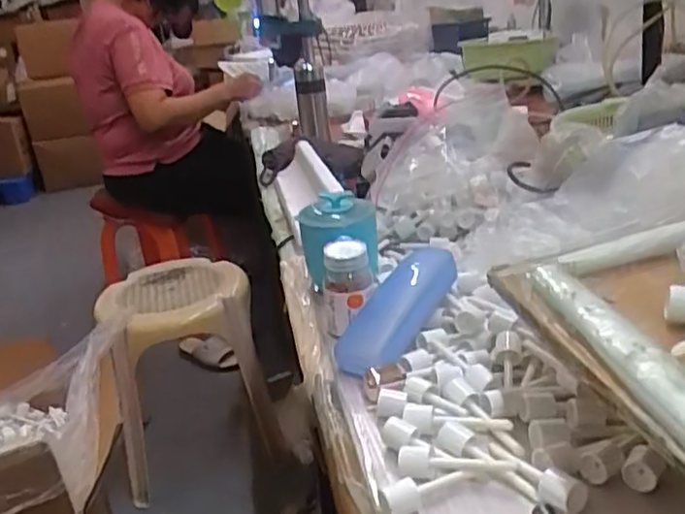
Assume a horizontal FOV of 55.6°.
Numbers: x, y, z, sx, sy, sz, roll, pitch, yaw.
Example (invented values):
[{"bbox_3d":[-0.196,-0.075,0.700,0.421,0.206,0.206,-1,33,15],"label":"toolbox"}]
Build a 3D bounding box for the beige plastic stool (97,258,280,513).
[{"bbox_3d":[-0.346,0.255,1.478,0.329,0.403,0.360,-12,24,-11],"label":"beige plastic stool"}]

